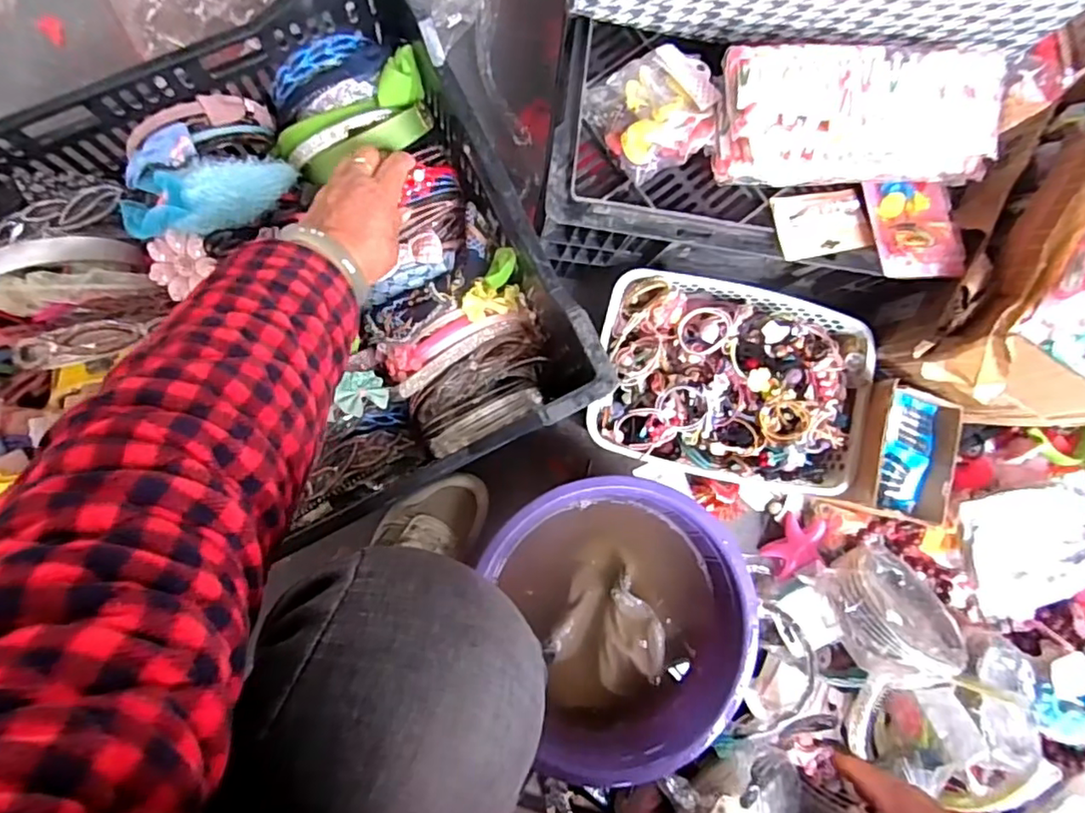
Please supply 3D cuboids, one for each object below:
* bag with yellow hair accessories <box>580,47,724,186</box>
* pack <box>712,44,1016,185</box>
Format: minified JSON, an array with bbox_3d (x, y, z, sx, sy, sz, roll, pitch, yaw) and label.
[{"bbox_3d":[0.100,-0.255,0.525,0.102,0.039,0.100,-29,90,-7],"label":"bag with yellow hair accessories"},{"bbox_3d":[0.261,-0.240,0.508,0.239,0.057,0.098,-2,87,-6],"label":"pack"}]

